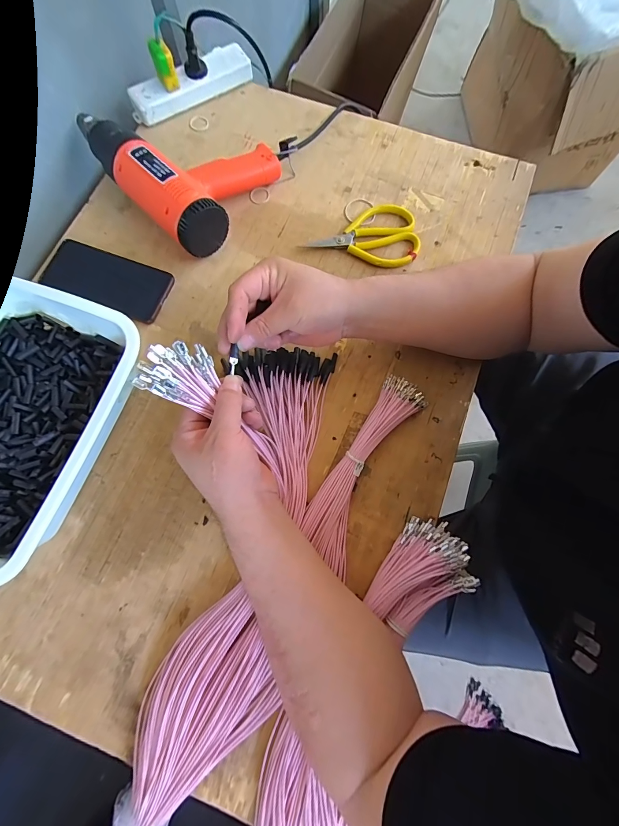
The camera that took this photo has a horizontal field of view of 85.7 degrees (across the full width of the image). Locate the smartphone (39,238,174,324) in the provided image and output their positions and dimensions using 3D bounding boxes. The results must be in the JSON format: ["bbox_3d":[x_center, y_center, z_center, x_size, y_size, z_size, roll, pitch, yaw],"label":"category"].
[{"bbox_3d":[-0.270,-0.178,0.447,0.162,0.011,0.076,20,76,3],"label":"smartphone"}]

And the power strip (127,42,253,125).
[{"bbox_3d":[-0.182,-0.507,0.516,0.197,0.037,0.048,-31,79,-9],"label":"power strip"}]

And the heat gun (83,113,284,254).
[{"bbox_3d":[-0.184,-0.356,0.460,0.265,0.073,0.182,43,78,8],"label":"heat gun"}]

